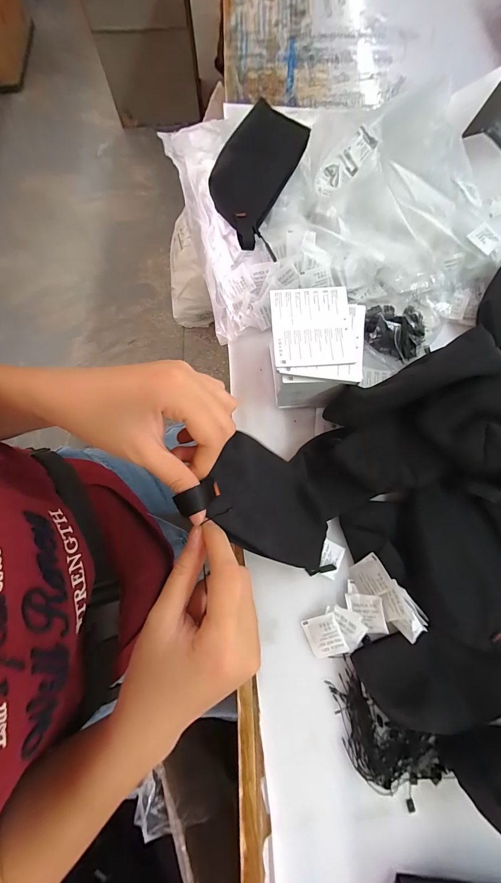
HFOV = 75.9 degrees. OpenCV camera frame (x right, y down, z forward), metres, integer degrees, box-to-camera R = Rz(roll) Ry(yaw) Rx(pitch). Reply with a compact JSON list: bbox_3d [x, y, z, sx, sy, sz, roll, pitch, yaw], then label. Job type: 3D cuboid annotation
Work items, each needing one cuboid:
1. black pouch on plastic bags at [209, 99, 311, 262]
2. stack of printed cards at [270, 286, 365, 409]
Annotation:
[{"bbox_3d":[0.009,-0.358,0.432,0.098,0.037,0.213,13,77,4],"label":"black pouch on plastic bags"},{"bbox_3d":[0.078,-0.112,0.404,0.105,0.083,0.120,2,76,1],"label":"stack of printed cards"}]

